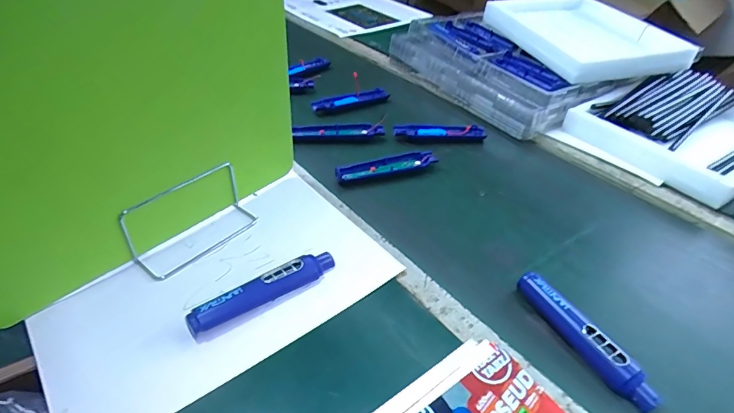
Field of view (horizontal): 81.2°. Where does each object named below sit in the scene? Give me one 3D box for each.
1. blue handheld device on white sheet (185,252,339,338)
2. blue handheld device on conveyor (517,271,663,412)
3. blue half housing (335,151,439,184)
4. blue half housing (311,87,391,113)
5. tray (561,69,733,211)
[{"bbox_3d":[-0.113,0.094,0.482,0.173,0.030,0.030,-24,47,-31],"label":"blue handheld device on white sheet"},{"bbox_3d":[0.232,0.139,0.462,0.035,0.026,0.170,-17,43,-25],"label":"blue handheld device on conveyor"},{"bbox_3d":[0.033,-0.065,0.699,0.171,0.019,0.032,-10,41,-17],"label":"blue half housing"},{"bbox_3d":[-0.034,-0.219,0.882,0.173,0.024,0.024,-18,43,-25],"label":"blue half housing"},{"bbox_3d":[0.609,-0.148,0.807,0.386,0.085,0.286,-20,48,-26],"label":"tray"}]

